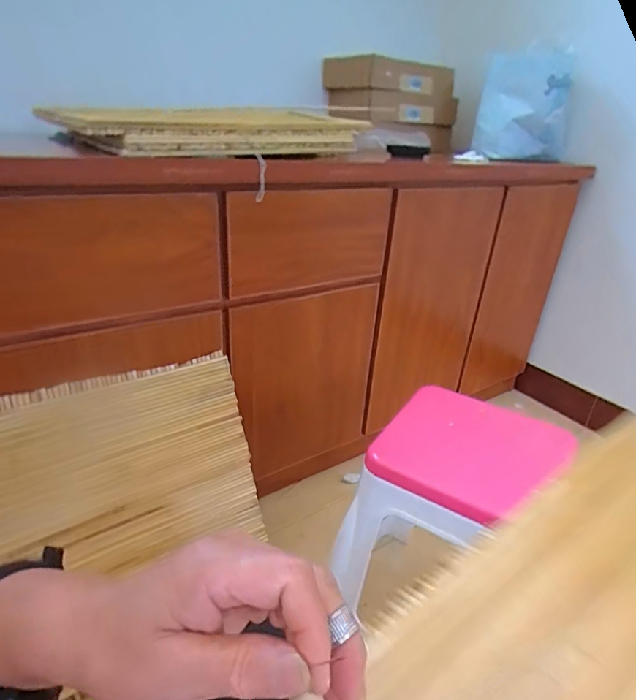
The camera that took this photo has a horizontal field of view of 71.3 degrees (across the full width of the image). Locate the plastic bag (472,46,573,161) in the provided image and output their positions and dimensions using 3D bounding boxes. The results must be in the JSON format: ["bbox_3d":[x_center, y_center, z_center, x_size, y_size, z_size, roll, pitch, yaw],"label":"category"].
[{"bbox_3d":[0.618,-0.709,1.305,0.265,0.262,0.193,14,28,14],"label":"plastic bag"}]

